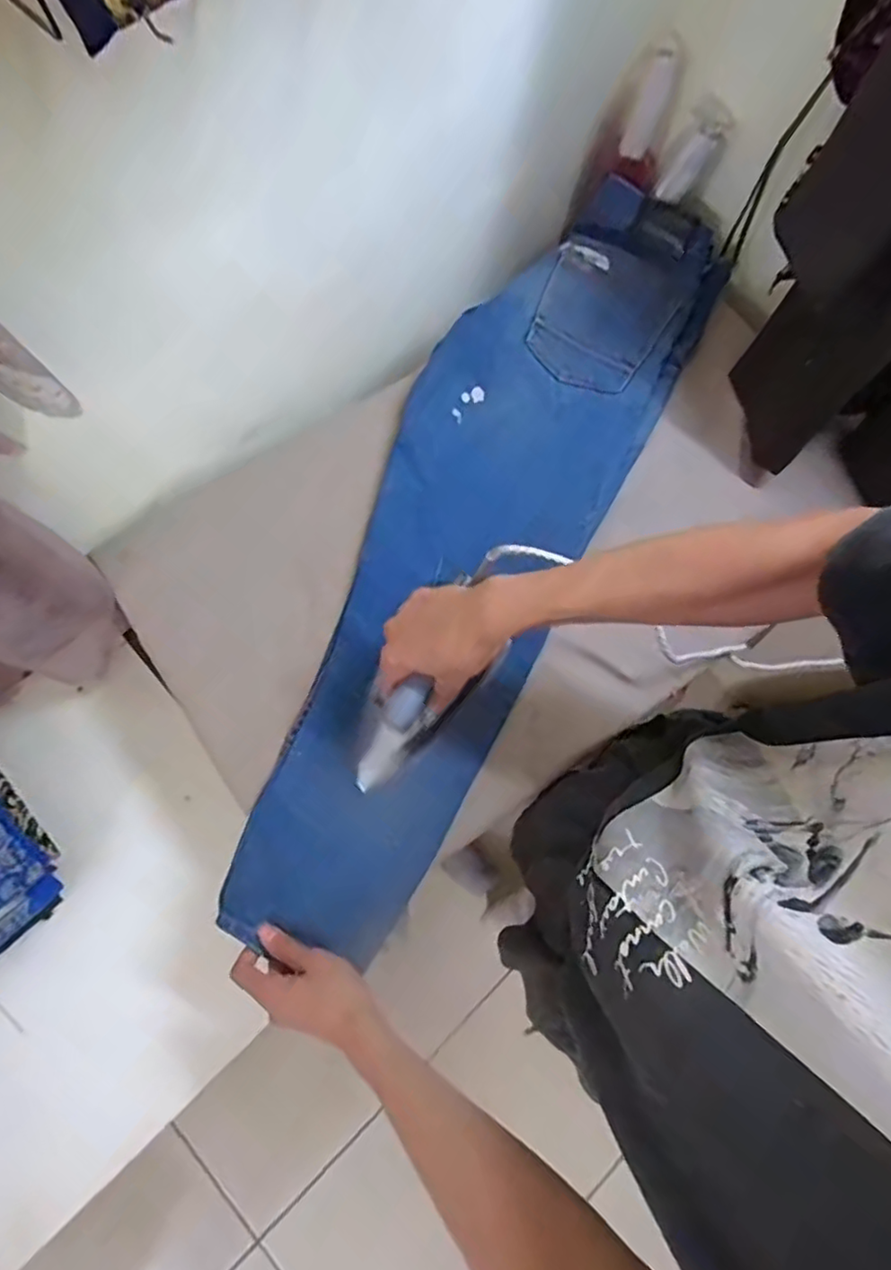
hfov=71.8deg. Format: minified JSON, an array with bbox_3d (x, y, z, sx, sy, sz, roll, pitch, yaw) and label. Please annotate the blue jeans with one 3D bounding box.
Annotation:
[{"bbox_3d":[0.039,-0.120,0.678,0.247,0.042,0.904,25,79,5],"label":"blue jeans"}]

